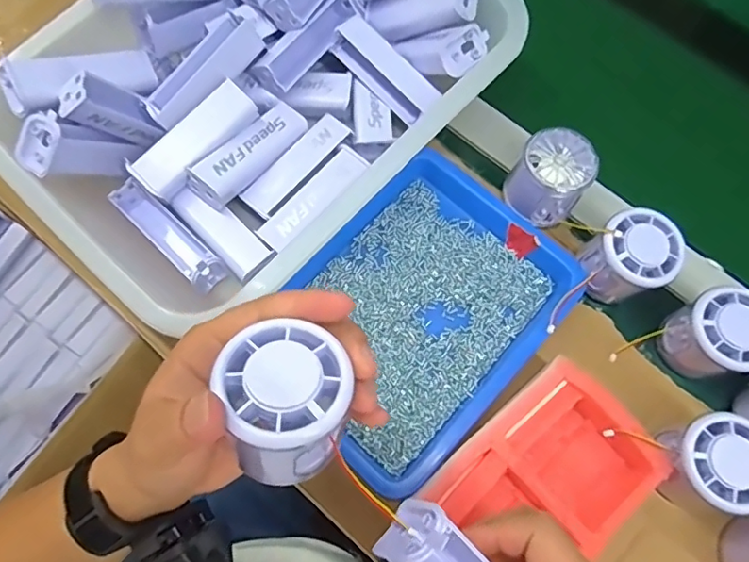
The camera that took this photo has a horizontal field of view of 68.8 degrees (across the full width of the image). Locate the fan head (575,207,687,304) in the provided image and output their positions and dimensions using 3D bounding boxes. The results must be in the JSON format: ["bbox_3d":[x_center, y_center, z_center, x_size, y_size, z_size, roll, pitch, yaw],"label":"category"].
[{"bbox_3d":[0.186,-0.016,0.402,0.059,0.053,0.055,0,73,-1],"label":"fan head"}]

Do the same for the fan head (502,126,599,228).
[{"bbox_3d":[0.136,-0.079,0.424,0.055,0.051,0.055,0,73,-1],"label":"fan head"}]

